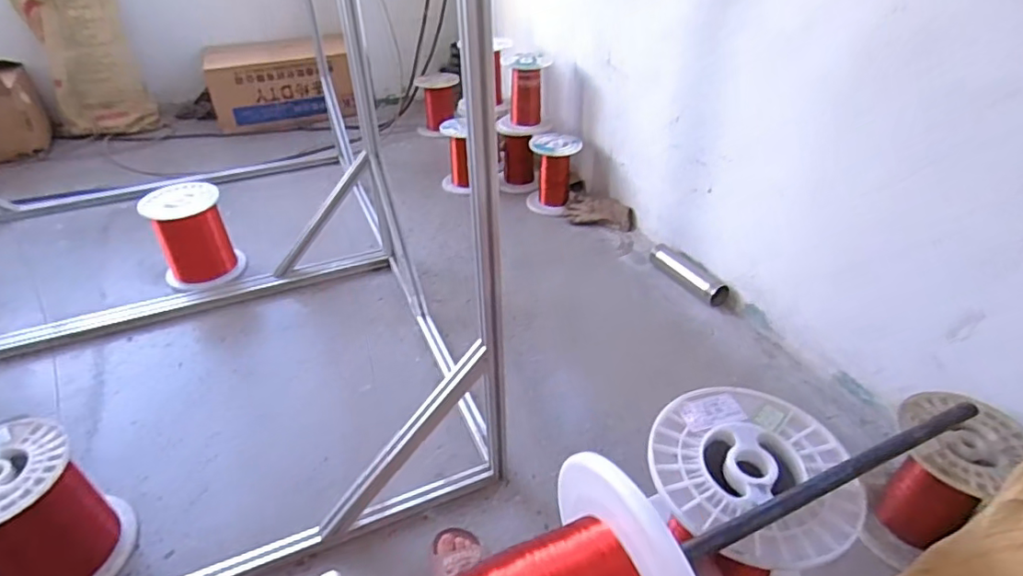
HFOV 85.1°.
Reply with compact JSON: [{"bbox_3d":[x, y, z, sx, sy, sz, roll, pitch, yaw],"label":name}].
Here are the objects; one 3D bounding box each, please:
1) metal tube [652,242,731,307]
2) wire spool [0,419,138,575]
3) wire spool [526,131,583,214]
[{"bbox_3d":[0.475,-0.037,1.523,0.072,0.050,0.262,-20,40,-23],"label":"metal tube"},{"bbox_3d":[-0.755,0.364,0.878,0.196,0.231,0.193,0,38,0],"label":"wire spool"},{"bbox_3d":[0.139,-0.386,1.859,0.159,0.216,0.169,0,38,0],"label":"wire spool"}]

